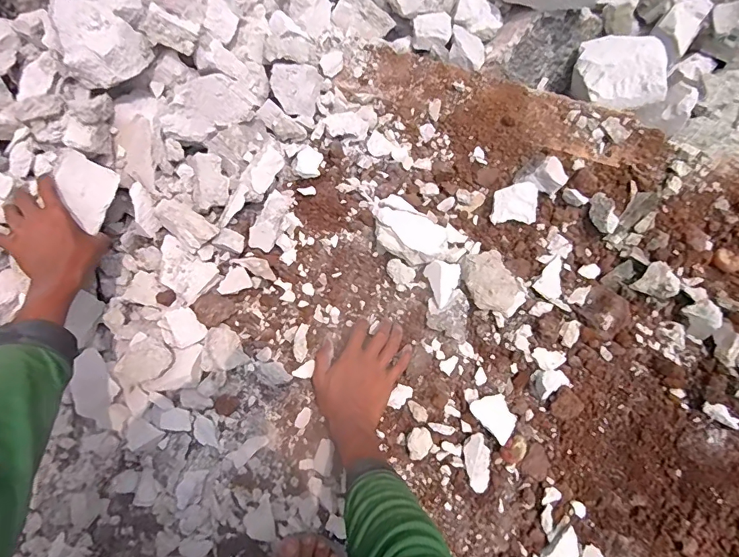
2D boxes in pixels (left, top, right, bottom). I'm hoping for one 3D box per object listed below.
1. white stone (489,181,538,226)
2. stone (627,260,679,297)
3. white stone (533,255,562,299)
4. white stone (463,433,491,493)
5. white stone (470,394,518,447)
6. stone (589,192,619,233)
[{"bbox_3d":[0.265,-0.135,0.791,0.079,0.039,0.066,-2,75,-2],"label":"white stone"},{"bbox_3d":[0.489,0.009,0.734,0.058,0.038,0.058,43,78,9],"label":"stone"},{"bbox_3d":[0.319,0.000,0.747,0.043,0.016,0.081,39,77,8],"label":"white stone"},{"bbox_3d":[0.155,0.262,0.616,0.036,0.016,0.077,0,75,-2],"label":"white stone"},{"bbox_3d":[0.190,0.204,0.646,0.053,0.018,0.067,-38,79,-11],"label":"white stone"},{"bbox_3d":[0.414,-0.117,0.768,0.025,0.048,0.083,-7,75,-4],"label":"stone"}]

